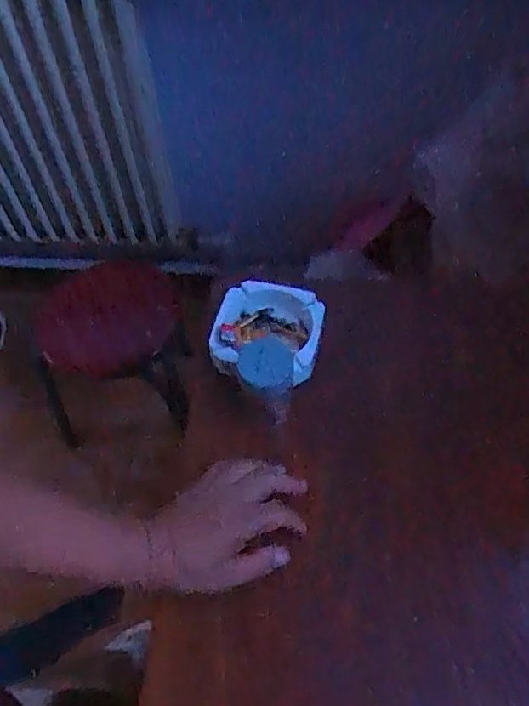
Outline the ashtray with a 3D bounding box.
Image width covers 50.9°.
[{"bbox_3d":[0.002,-0.021,0.574,0.110,0.031,0.113,6,56,7],"label":"ashtray"}]

